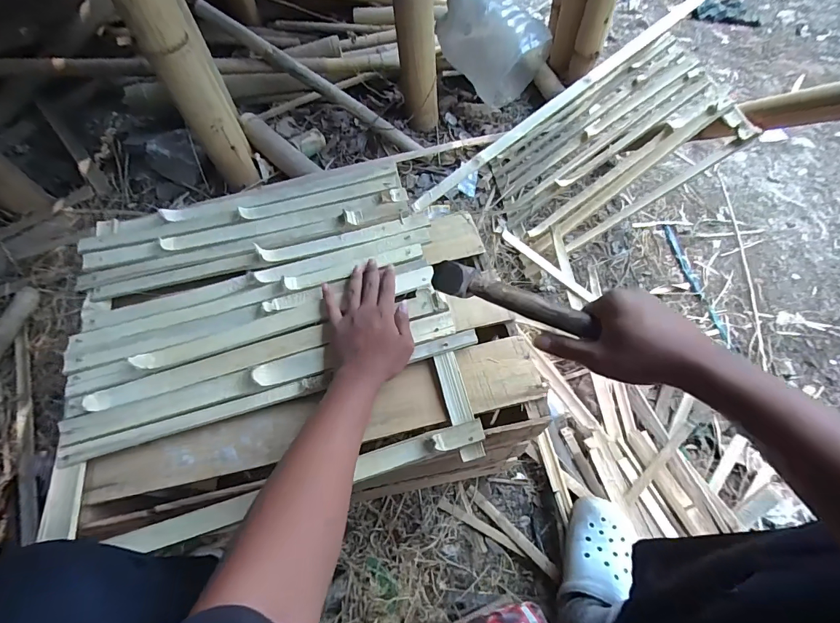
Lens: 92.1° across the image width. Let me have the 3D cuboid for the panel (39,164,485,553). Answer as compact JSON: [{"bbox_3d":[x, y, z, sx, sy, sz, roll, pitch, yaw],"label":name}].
[{"bbox_3d":[-0.210,0.016,0.555,0.493,0.032,0.462,-13,64,-8],"label":"panel"}]

